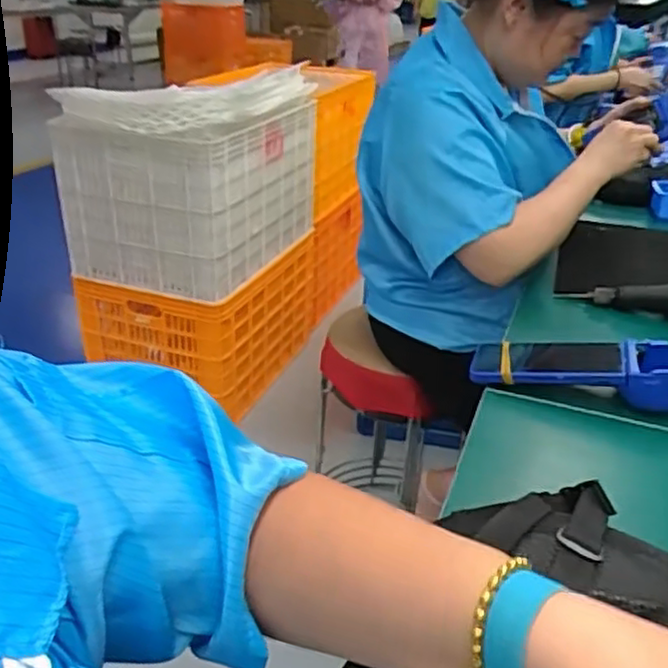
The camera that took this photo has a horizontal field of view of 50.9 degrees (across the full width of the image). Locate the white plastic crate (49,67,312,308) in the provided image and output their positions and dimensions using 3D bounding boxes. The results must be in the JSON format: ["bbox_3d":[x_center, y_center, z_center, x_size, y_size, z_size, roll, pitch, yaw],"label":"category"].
[{"bbox_3d":[-0.352,-0.421,1.820,0.460,0.474,0.555,12,30,17],"label":"white plastic crate"}]

